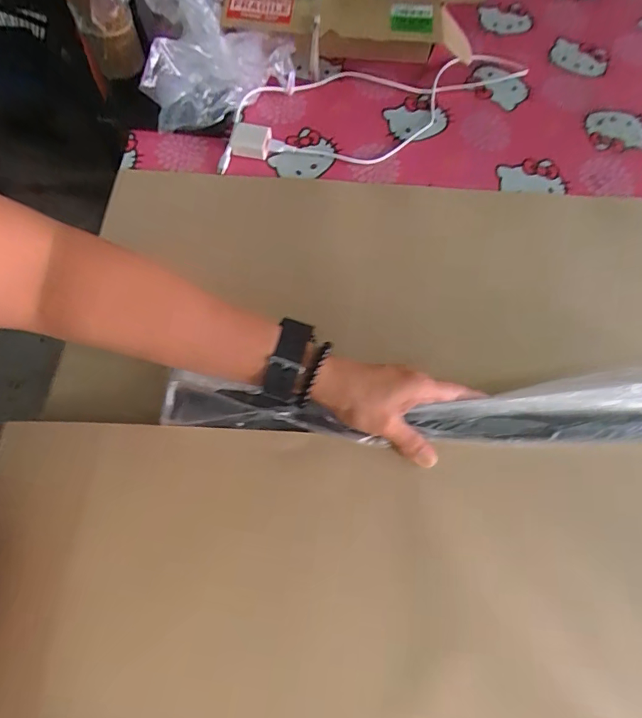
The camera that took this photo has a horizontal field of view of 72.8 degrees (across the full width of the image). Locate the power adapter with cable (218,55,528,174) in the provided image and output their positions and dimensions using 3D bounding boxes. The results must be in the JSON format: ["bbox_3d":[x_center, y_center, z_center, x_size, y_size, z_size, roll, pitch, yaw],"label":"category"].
[{"bbox_3d":[0.067,-0.320,0.555,0.406,0.027,0.164,-13,68,-7],"label":"power adapter with cable"}]

